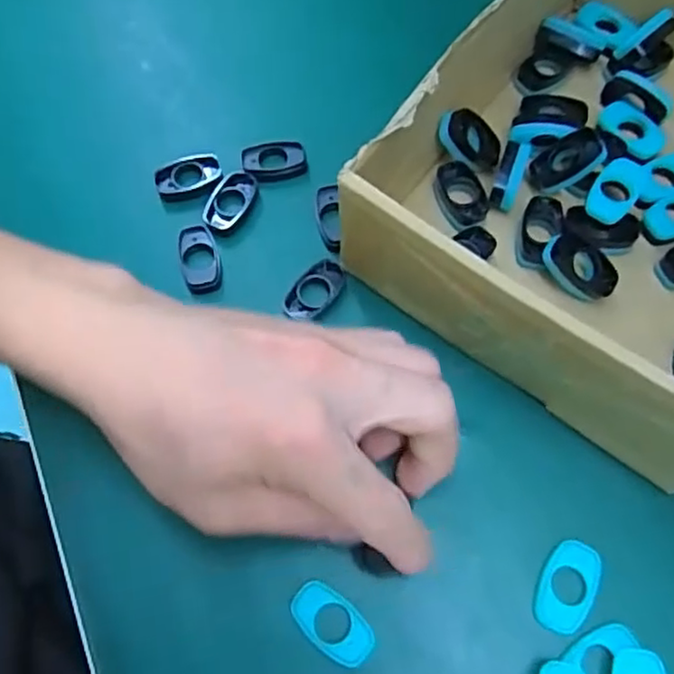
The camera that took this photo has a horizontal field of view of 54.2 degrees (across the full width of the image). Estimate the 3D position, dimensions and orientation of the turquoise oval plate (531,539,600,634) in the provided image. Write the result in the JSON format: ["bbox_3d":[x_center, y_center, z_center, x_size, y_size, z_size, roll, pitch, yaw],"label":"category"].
[{"bbox_3d":[0.085,0.093,0.244,0.019,0.005,0.033,30,72,13],"label":"turquoise oval plate"}]

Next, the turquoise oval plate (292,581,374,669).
[{"bbox_3d":[-0.002,0.105,0.240,0.033,0.004,0.018,37,74,15],"label":"turquoise oval plate"}]

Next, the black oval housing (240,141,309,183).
[{"bbox_3d":[-0.030,-0.085,0.319,0.030,0.008,0.018,-14,68,-4],"label":"black oval housing"}]

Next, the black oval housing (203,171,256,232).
[{"bbox_3d":[-0.049,-0.064,0.307,0.016,0.009,0.032,34,73,15],"label":"black oval housing"}]

